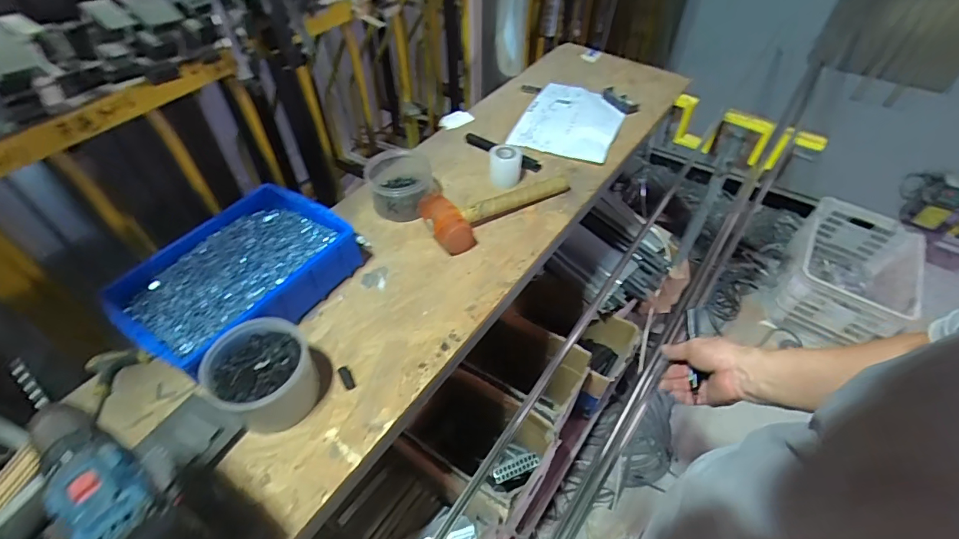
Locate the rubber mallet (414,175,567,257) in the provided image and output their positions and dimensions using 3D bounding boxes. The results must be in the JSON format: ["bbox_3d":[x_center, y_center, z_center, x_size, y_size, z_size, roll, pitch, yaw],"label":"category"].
[{"bbox_3d":[0.044,-0.120,0.802,0.284,0.062,0.101,-23,54,-19],"label":"rubber mallet"}]

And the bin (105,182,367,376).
[{"bbox_3d":[-0.355,0.006,0.677,0.231,0.083,0.304,33,57,25],"label":"bin"}]

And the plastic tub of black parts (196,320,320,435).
[{"bbox_3d":[-0.265,0.135,0.562,0.118,0.087,0.111,0,50,0],"label":"plastic tub of black parts"}]

